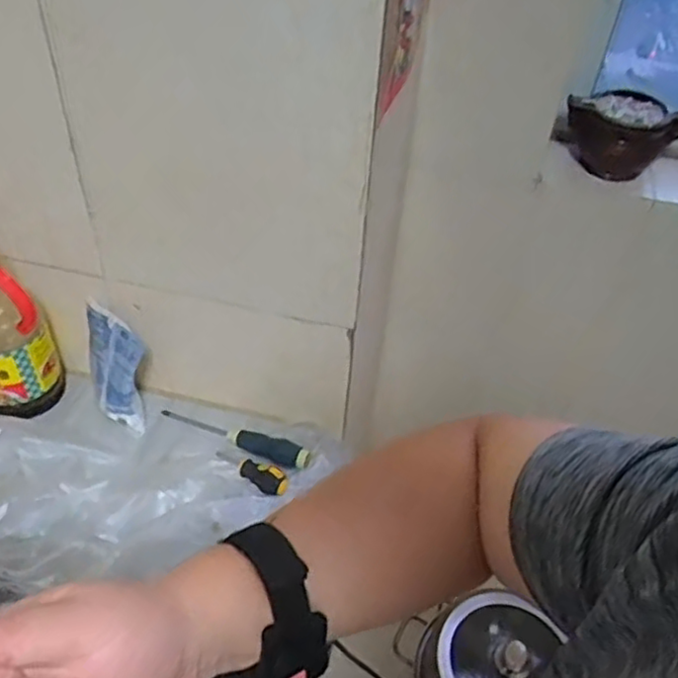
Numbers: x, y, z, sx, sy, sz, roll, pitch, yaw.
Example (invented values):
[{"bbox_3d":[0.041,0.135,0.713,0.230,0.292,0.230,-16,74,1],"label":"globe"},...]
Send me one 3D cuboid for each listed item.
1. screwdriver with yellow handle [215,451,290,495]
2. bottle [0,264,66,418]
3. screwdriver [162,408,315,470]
[{"bbox_3d":[-0.108,0.156,0.824,0.101,0.024,0.032,28,48,23],"label":"screwdriver with yellow handle"},{"bbox_3d":[-0.402,-0.021,0.807,0.103,0.244,0.086,-19,48,-23],"label":"bottle"},{"bbox_3d":[-0.132,0.121,0.866,0.206,0.025,0.032,20,45,16],"label":"screwdriver"}]

